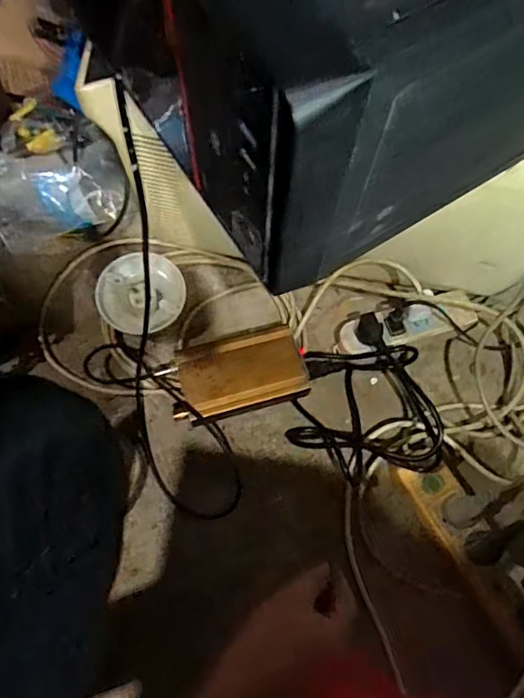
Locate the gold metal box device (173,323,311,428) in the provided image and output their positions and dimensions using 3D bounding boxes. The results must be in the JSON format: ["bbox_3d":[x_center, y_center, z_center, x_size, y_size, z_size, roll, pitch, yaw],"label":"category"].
[{"bbox_3d":[-0.030,0.035,0.635,0.155,0.059,0.094,-16,73,-7],"label":"gold metal box device"}]

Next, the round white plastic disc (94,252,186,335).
[{"bbox_3d":[-0.156,-0.066,0.674,0.110,0.057,0.106,-17,73,-7],"label":"round white plastic disc"}]

